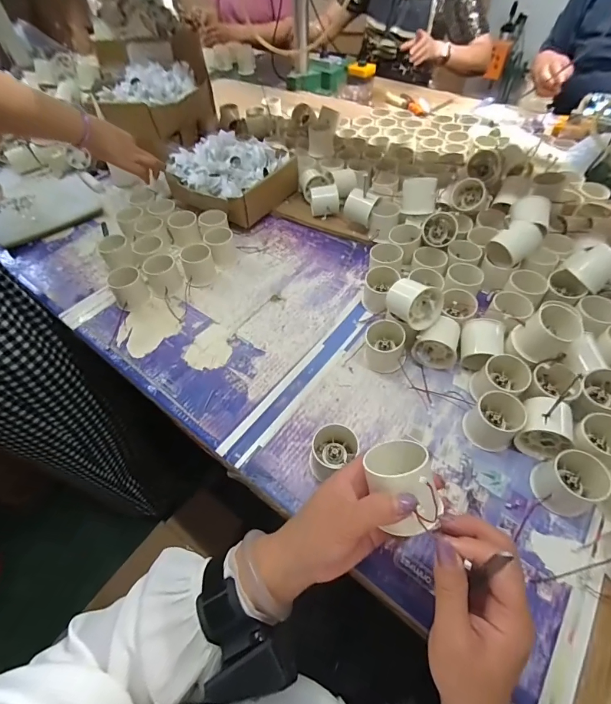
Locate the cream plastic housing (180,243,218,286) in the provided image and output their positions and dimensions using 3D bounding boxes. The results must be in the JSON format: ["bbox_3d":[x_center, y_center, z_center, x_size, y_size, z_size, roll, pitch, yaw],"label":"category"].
[{"bbox_3d":[-0.181,-0.147,0.608,0.053,0.054,0.047,-16,54,-9],"label":"cream plastic housing"}]

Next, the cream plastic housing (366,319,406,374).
[{"bbox_3d":[0.110,-0.007,0.496,0.054,0.047,0.052,4,53,6],"label":"cream plastic housing"}]

